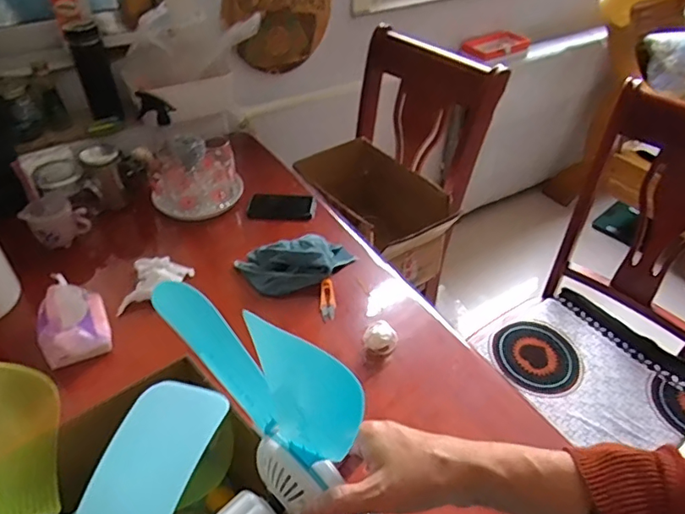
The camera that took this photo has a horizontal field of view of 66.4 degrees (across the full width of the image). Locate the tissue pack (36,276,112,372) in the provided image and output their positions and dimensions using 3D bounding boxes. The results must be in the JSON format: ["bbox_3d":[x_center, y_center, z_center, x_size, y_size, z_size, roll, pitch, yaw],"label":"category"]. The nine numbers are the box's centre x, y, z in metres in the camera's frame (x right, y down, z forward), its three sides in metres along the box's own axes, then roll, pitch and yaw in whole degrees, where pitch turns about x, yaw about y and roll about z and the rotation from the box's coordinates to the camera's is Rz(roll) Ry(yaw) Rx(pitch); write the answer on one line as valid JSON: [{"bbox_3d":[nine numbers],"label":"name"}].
[{"bbox_3d":[-0.423,0.089,0.814,0.088,0.098,0.131,-16,44,-17],"label":"tissue pack"}]

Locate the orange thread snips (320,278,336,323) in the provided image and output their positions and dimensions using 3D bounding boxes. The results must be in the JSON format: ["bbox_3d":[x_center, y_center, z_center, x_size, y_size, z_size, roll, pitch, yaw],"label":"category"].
[{"bbox_3d":[-0.026,0.073,0.912,0.025,0.009,0.094,-2,42,-3],"label":"orange thread snips"}]

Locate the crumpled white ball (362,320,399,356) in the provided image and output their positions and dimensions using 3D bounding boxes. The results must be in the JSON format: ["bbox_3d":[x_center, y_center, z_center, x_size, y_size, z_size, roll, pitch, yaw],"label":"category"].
[{"bbox_3d":[0.062,0.127,0.834,0.053,0.037,0.043,4,42,4],"label":"crumpled white ball"}]

